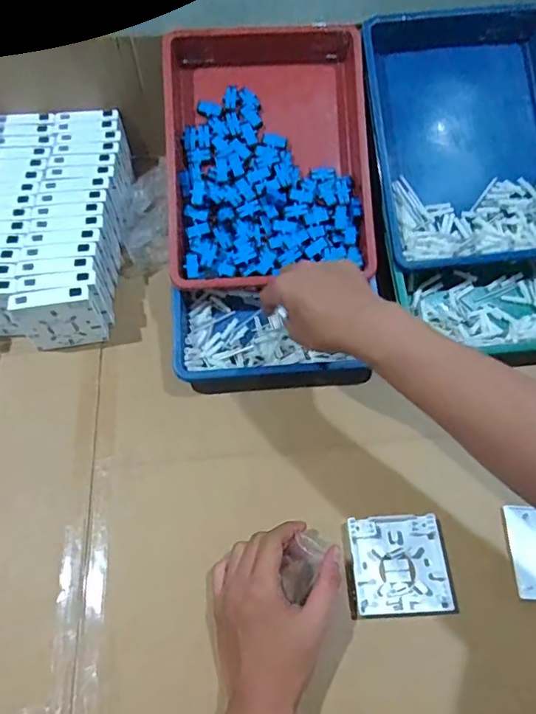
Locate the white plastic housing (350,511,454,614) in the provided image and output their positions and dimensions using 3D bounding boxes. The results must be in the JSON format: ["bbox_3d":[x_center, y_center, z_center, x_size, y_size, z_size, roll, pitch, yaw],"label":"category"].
[{"bbox_3d":[0.126,0.200,0.498,0.088,0.019,0.087,-4,59,-2],"label":"white plastic housing"}]

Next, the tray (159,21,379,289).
[{"bbox_3d":[-0.002,-0.248,0.626,0.243,0.064,0.332,-3,81,-1],"label":"tray"}]

